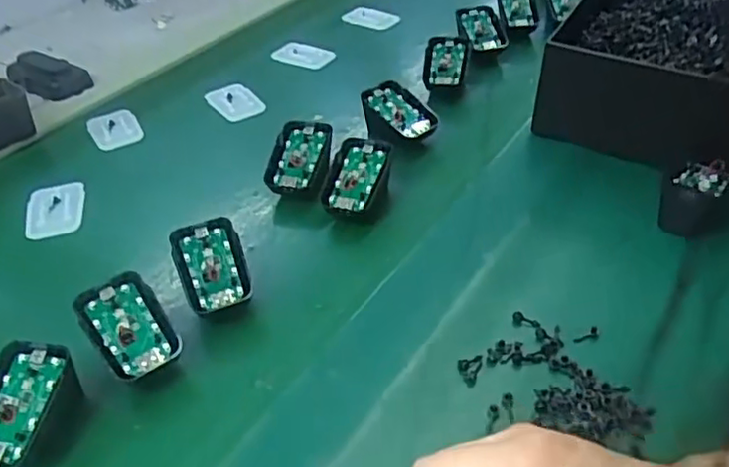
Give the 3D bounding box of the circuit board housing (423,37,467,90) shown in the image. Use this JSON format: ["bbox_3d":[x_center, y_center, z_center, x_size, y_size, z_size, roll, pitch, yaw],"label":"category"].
[{"bbox_3d":[0.082,-0.173,0.654,0.039,0.011,0.073,8,64,2],"label":"circuit board housing"}]

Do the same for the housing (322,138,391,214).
[{"bbox_3d":[-0.003,-0.044,0.510,0.043,0.022,0.067,11,63,11],"label":"housing"}]

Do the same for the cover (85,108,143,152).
[{"bbox_3d":[-0.243,-0.102,0.628,0.045,0.005,0.061,-27,52,-13],"label":"cover"}]

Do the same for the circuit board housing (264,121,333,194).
[{"bbox_3d":[-0.054,-0.064,0.533,0.045,0.011,0.069,8,62,10],"label":"circuit board housing"}]

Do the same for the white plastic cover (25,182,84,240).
[{"bbox_3d":[-0.257,-0.017,0.536,0.043,0.013,0.065,-11,41,-10],"label":"white plastic cover"}]

